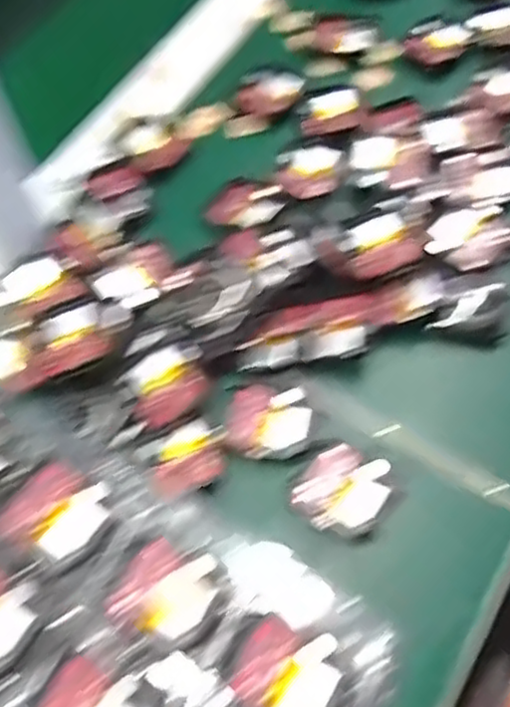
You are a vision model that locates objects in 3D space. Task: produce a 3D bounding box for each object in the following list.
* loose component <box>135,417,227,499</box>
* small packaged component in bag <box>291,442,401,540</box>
[{"bbox_3d":[-0.033,0.048,0.343,0.041,0.009,0.034,-29,64,-12],"label":"loose component"},{"bbox_3d":[0.044,0.067,0.341,0.040,0.013,0.043,35,69,19],"label":"small packaged component in bag"}]

